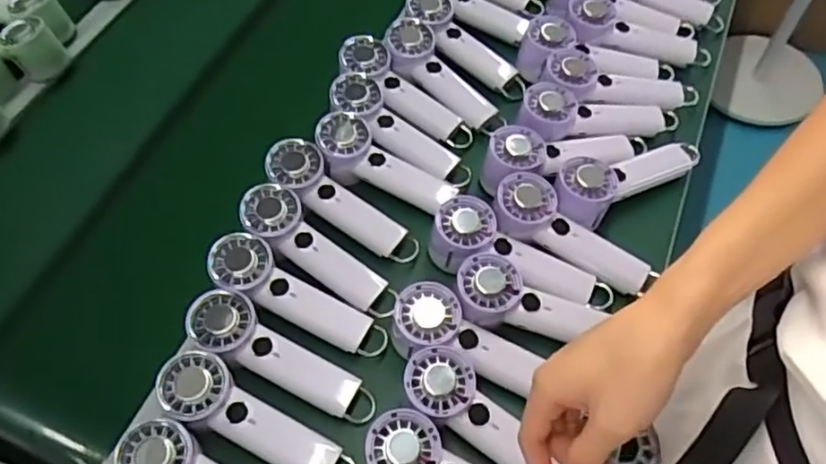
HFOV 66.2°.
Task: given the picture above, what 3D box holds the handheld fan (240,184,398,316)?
[{"bbox_3d":[-0.096,0.019,0.656,0.187,0.036,0.060,39,66,3],"label":"handheld fan"}]

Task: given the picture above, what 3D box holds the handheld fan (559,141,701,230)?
[{"bbox_3d":[0.243,-0.066,0.711,0.204,0.043,0.065,-19,57,-25],"label":"handheld fan"}]

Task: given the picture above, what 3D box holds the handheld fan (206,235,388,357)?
[{"bbox_3d":[-0.114,0.064,0.631,0.187,0.029,0.058,31,62,-3],"label":"handheld fan"}]

